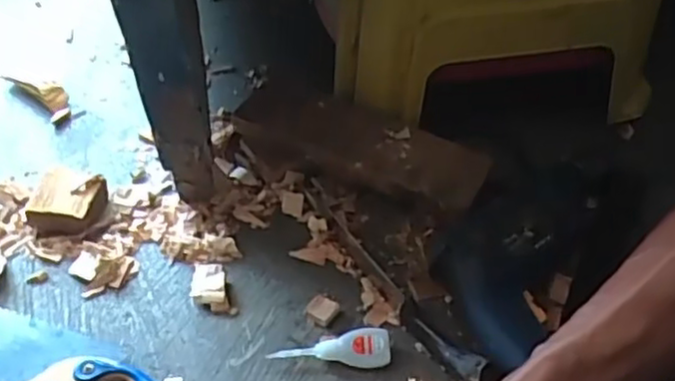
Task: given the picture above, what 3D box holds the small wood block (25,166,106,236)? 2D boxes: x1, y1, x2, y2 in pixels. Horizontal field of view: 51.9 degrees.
[{"bbox_3d":[-0.278,0.010,0.720,0.063,0.033,0.075,6,49,4],"label":"small wood block"}]

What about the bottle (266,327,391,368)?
[{"bbox_3d":[-0.006,0.144,0.621,0.106,0.019,0.031,-5,49,-5],"label":"bottle"}]

